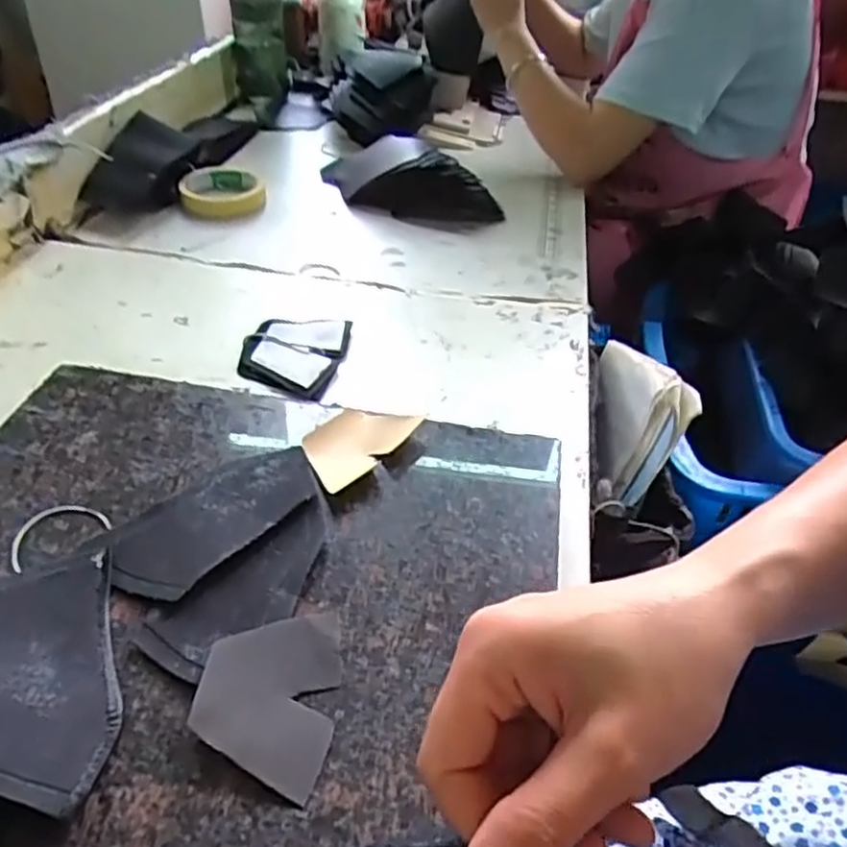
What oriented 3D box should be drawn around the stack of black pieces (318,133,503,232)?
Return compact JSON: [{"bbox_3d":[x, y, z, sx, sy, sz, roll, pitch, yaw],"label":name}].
[{"bbox_3d":[-0.026,-0.287,0.830,0.236,0.061,0.098,23,44,21],"label":"stack of black pieces"}]

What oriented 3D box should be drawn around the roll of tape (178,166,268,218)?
[{"bbox_3d":[-0.230,-0.267,0.802,0.093,0.021,0.091,-6,39,-14],"label":"roll of tape"}]

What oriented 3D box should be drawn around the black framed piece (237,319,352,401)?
[{"bbox_3d":[-0.105,-0.057,0.563,0.080,0.014,0.101,8,38,4],"label":"black framed piece"}]

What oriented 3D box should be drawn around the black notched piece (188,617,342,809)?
[{"bbox_3d":[-0.071,0.122,0.324,0.059,0.012,0.084,5,38,1],"label":"black notched piece"}]

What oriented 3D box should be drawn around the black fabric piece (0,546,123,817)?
[{"bbox_3d":[-0.173,0.110,0.317,0.064,0.007,0.126,2,34,-29],"label":"black fabric piece"}]

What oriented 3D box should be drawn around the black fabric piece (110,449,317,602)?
[{"bbox_3d":[-0.114,0.051,0.402,0.061,0.009,0.127,29,44,29],"label":"black fabric piece"}]

